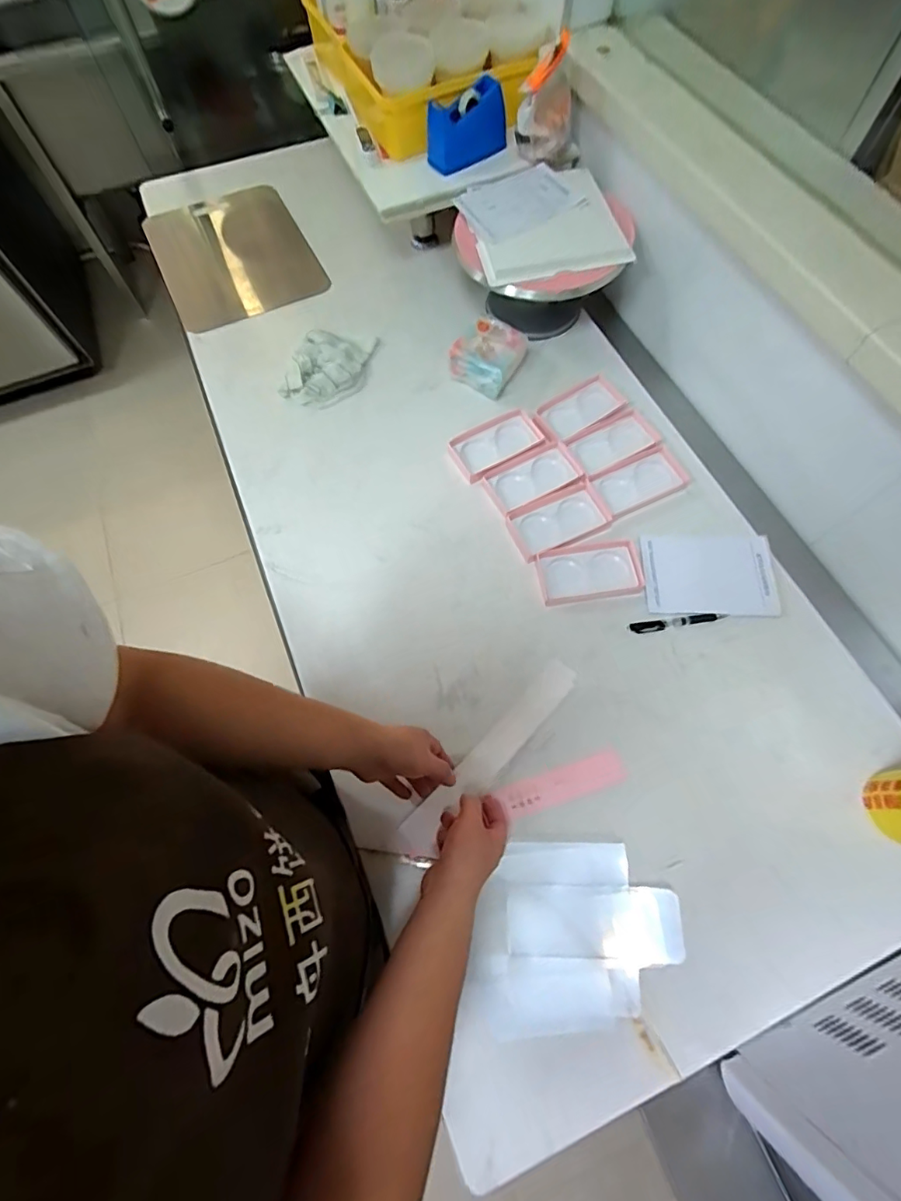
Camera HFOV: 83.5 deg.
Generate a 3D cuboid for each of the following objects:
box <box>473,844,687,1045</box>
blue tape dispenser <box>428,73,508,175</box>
[{"bbox_3d":[0.142,0.380,0.572,0.223,0.021,0.184,-4,67,1],"label":"box"},{"bbox_3d":[0.028,-0.815,0.874,0.149,0.090,0.053,-39,71,-13],"label":"blue tape dispenser"}]

